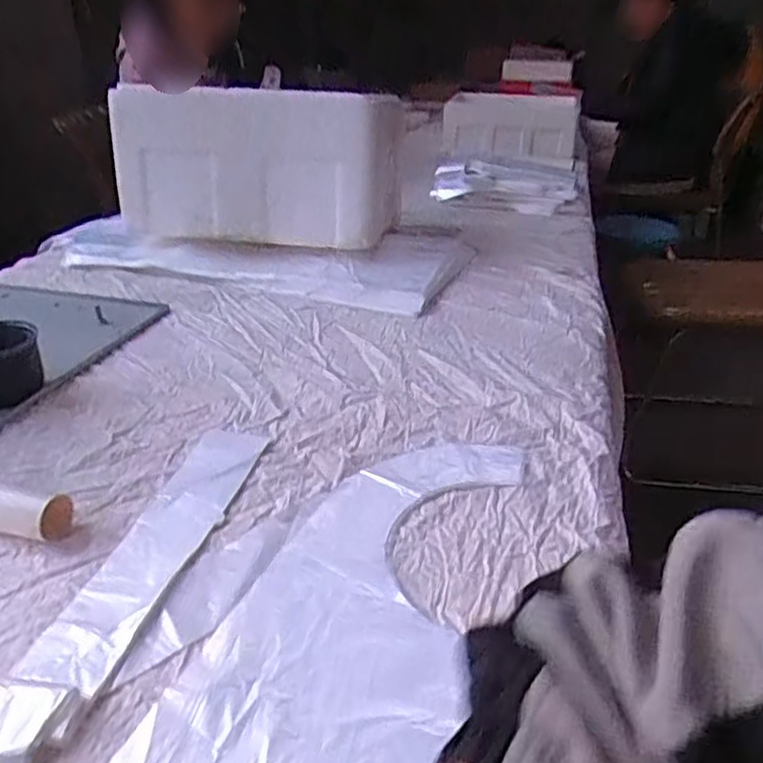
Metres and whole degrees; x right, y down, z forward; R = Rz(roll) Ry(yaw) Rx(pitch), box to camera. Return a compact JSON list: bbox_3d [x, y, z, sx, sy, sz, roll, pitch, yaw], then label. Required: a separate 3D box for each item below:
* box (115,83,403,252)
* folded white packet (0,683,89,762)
[{"bbox_3d":[-0.197,-0.368,1.156,0.437,0.226,0.201,9,29,14],"label":"box"},{"bbox_3d":[-0.220,0.201,0.403,0.076,0.018,0.052,5,28,7],"label":"folded white packet"}]

